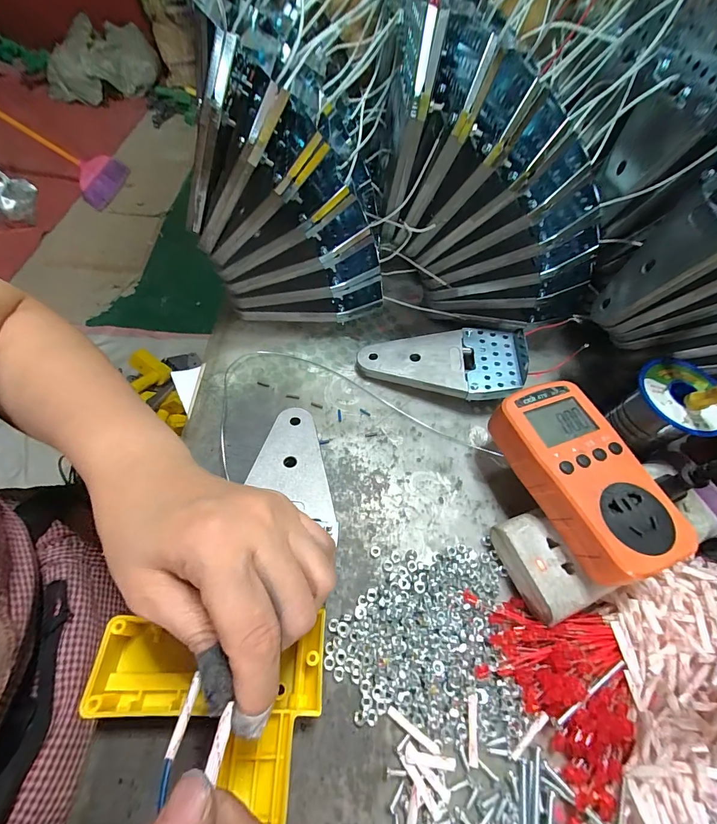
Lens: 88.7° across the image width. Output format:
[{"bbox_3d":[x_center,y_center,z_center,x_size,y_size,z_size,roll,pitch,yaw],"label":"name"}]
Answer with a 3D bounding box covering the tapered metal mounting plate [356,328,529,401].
[{"bbox_3d":[0.072,-0.045,0.321,0.137,0.024,0.067,10,59,1],"label":"tapered metal mounting plate"}]

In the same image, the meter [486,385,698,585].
[{"bbox_3d":[0.147,0.041,0.243,0.069,0.034,0.122,-20,63,-16],"label":"meter"}]

